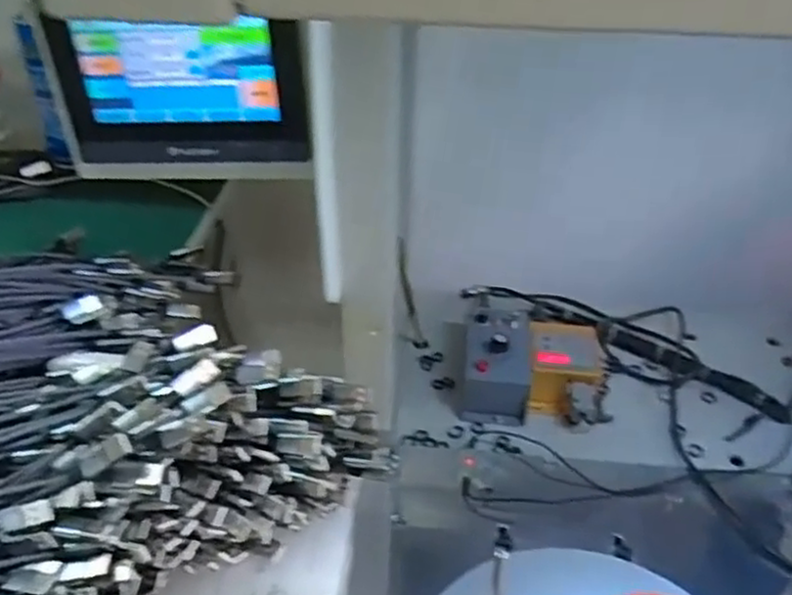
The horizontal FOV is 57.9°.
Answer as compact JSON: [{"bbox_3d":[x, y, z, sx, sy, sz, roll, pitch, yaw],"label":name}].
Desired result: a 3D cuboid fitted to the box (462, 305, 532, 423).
[{"bbox_3d":[0.110,0.072,0.796,0.072,0.056,0.131,5,36,6],"label":"box"}]

